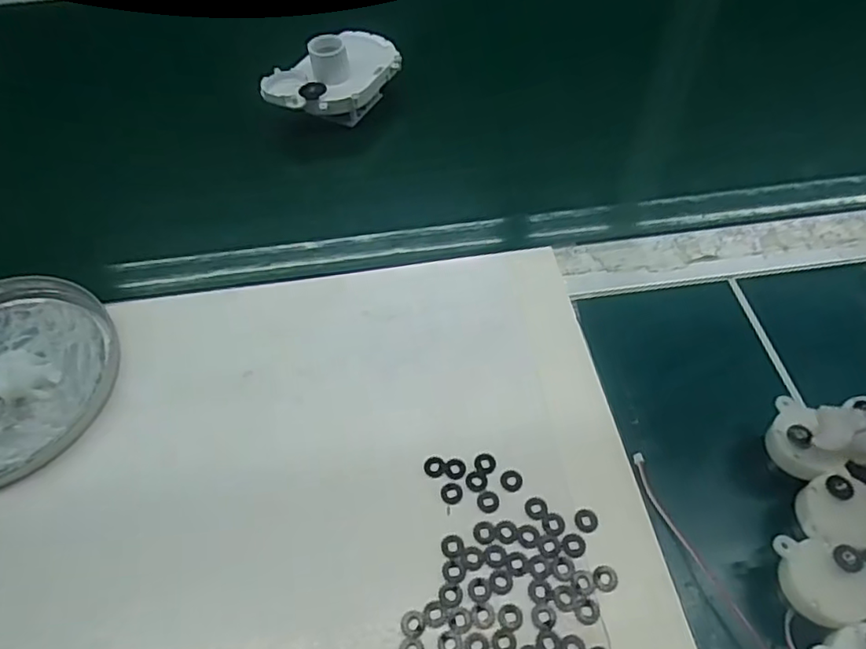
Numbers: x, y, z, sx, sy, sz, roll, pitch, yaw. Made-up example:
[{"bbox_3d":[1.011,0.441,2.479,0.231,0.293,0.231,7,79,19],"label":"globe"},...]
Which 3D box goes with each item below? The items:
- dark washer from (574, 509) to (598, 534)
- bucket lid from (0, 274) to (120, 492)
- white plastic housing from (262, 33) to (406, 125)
[{"bbox_3d":[0.072,0.091,0.275,0.011,0.004,0.010,-37,61,-21],"label":"dark washer"},{"bbox_3d":[-0.248,0.028,0.331,0.133,0.010,0.129,-1,55,2],"label":"bucket lid"},{"bbox_3d":[-0.073,-0.186,0.448,0.056,0.054,0.106,38,65,25],"label":"white plastic housing"}]

